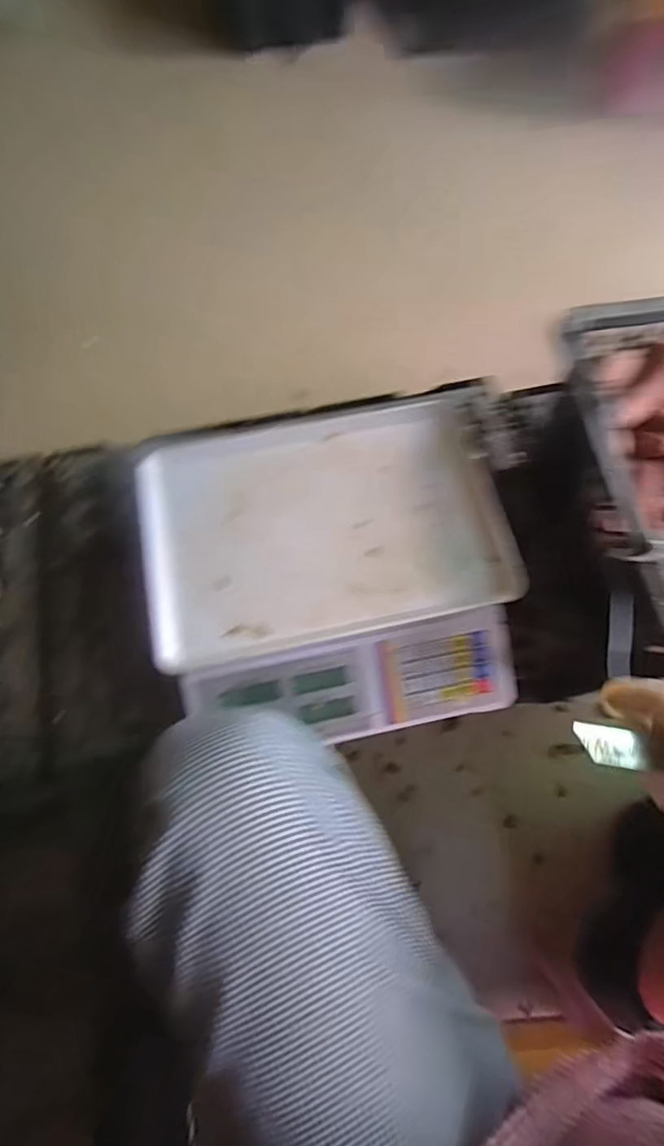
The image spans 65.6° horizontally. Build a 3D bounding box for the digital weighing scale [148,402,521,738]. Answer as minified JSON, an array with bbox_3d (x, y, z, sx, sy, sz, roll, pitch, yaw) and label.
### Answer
[{"bbox_3d":[0.001,-0.005,0.524,0.344,0.099,0.324,-8,71,-4],"label":"digital weighing scale"}]

